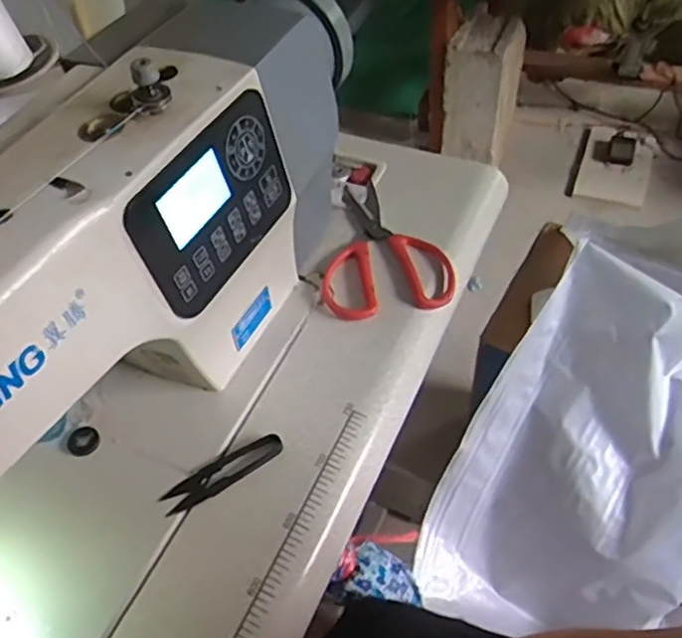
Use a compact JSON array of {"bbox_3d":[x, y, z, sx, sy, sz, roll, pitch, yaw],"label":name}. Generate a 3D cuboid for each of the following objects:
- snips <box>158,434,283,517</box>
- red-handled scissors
[{"bbox_3d":[-0.091,0.119,0.498,0.097,0.008,0.027,-29,55,-17],"label":"snips"},{"bbox_3d":[0.037,-0.076,0.630,0.120,0.011,0.178,-10,52,-3],"label":"red-handled scissors"}]

